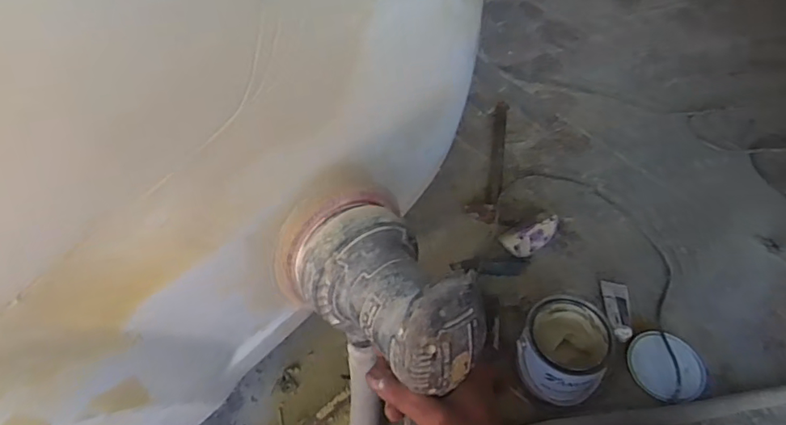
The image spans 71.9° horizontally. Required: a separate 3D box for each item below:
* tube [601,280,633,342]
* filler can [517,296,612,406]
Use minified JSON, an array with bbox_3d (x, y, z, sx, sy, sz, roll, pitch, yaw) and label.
[{"bbox_3d":[0.447,0.193,1.071,0.048,0.026,0.148,7,41,6],"label":"tube"},{"bbox_3d":[0.295,0.241,0.943,0.140,0.120,0.151,1,53,-1],"label":"filler can"}]

